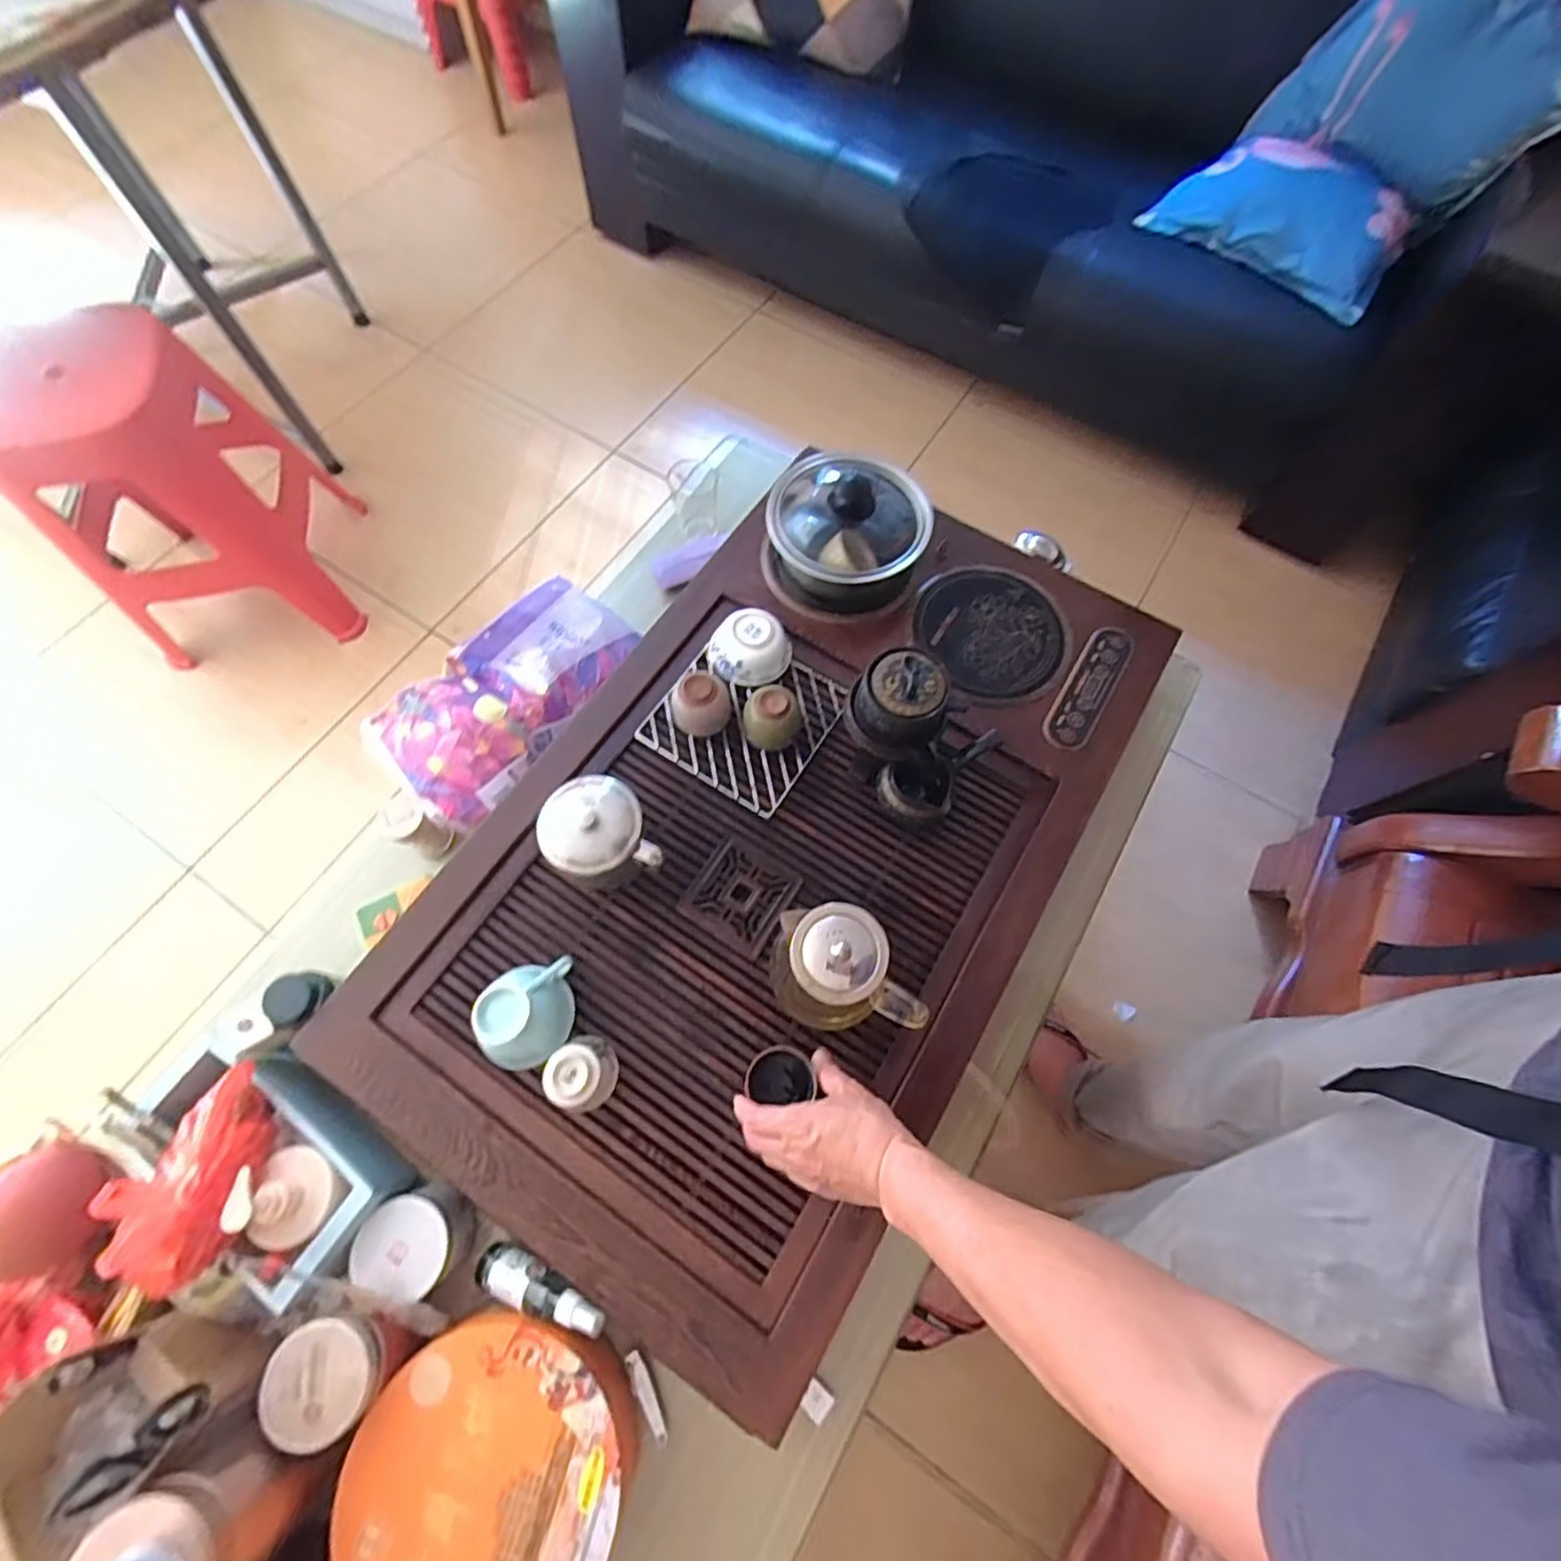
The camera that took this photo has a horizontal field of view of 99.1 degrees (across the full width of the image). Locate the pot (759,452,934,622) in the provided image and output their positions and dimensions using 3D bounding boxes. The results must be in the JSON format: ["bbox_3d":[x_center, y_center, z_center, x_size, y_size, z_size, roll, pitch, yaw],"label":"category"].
[{"bbox_3d":[0.082,-0.303,0.814,0.185,0.117,0.169,1,68,-2],"label":"pot"}]

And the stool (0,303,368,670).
[{"bbox_3d":[-1.042,-0.498,1.138,0.339,0.481,0.324,-13,69,-7],"label":"stool"}]

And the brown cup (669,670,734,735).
[{"bbox_3d":[-0.090,-0.089,0.750,0.069,0.067,0.065,1,68,-2],"label":"brown cup"}]

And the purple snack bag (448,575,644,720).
[{"bbox_3d":[-0.281,-0.160,0.814,0.145,0.057,0.196,38,72,12],"label":"purple snack bag"}]

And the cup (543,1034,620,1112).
[{"bbox_3d":[-0.182,0.270,0.616,0.053,0.057,0.058,1,68,-2],"label":"cup"}]

